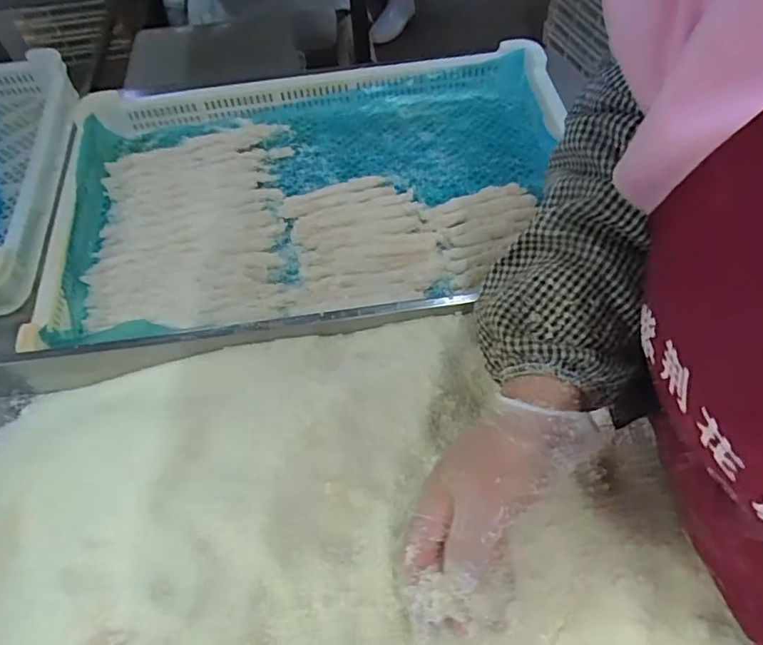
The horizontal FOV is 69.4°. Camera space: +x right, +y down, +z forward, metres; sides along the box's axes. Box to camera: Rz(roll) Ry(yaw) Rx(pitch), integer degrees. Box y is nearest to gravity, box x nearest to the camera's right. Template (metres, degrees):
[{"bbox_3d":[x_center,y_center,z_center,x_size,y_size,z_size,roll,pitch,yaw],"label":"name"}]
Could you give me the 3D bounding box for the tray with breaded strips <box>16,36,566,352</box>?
[{"bbox_3d":[-0.069,-0.150,0.628,0.585,0.062,0.381,-7,55,-4],"label":"tray with breaded strips"}]

